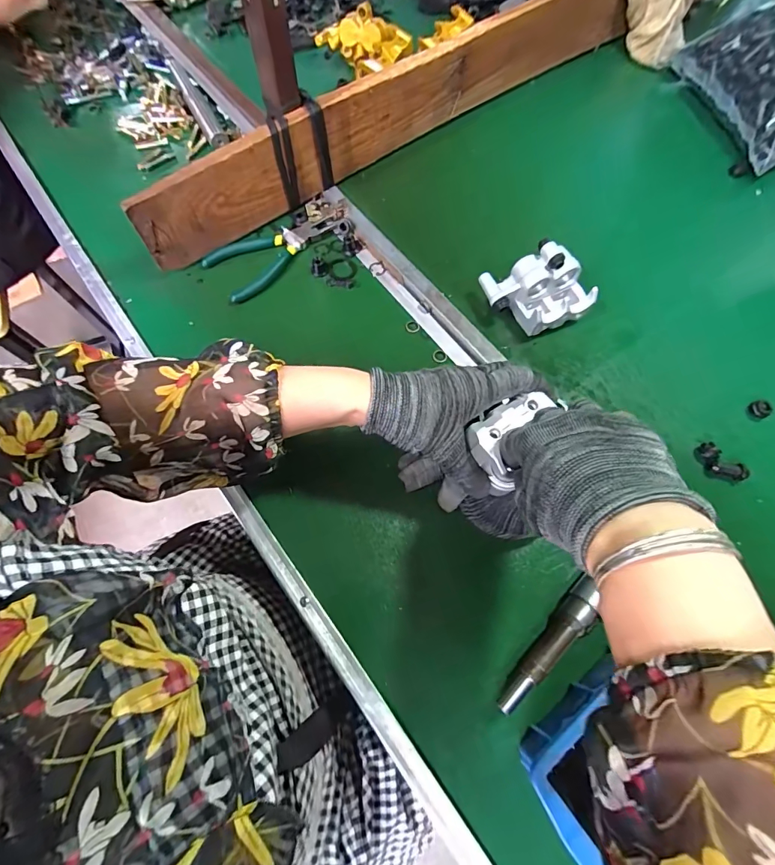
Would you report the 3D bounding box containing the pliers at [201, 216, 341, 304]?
[{"bbox_3d":[-0.127,-0.211,0.487,0.154,0.011,0.069,-37,75,-13],"label":"pliers"}]

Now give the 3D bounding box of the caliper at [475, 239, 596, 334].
[{"bbox_3d":[0.159,-0.150,0.443,0.104,0.065,0.080,-22,72,-9],"label":"caliper"}]

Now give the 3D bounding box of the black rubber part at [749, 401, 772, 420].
[{"bbox_3d":[0.379,-0.024,0.427,0.014,0.012,0.019,25,71,8],"label":"black rubber part"}]

